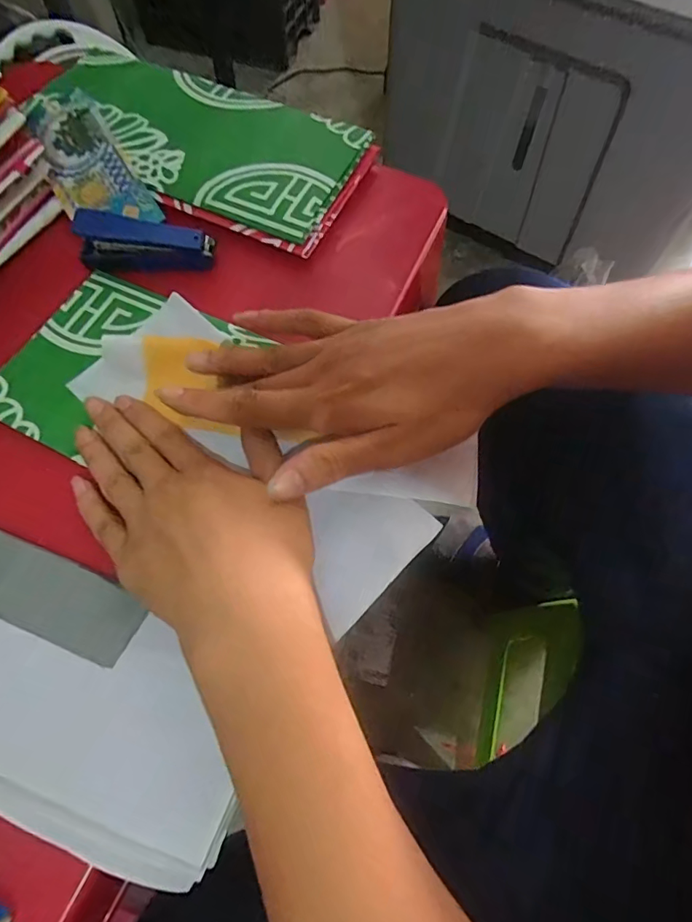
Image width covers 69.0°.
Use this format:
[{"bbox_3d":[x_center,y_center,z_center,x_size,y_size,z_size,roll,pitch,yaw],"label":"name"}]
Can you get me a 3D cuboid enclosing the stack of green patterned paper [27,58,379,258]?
[{"bbox_3d":[-0.118,-0.257,0.395,0.260,0.018,0.124,25,74,8],"label":"stack of green patterned paper"}]

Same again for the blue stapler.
[{"bbox_3d":[-0.143,-0.157,0.363,0.092,0.038,0.021,-2,65,-2],"label":"blue stapler"}]

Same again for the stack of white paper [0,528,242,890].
[{"bbox_3d":[-0.158,0.105,0.251,0.237,0.009,0.103,22,67,9],"label":"stack of white paper"}]

